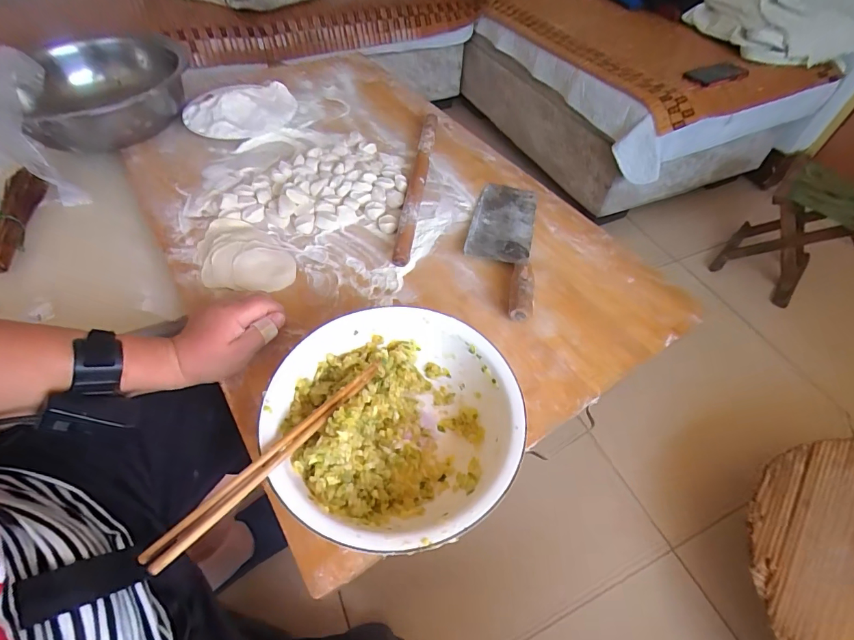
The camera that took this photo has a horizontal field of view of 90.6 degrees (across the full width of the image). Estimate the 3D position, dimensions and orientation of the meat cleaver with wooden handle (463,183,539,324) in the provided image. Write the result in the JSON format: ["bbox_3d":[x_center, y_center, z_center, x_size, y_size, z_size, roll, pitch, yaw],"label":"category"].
[{"bbox_3d":[0.105,-0.117,0.601,0.092,0.033,0.279,9,53,4],"label":"meat cleaver with wooden handle"}]

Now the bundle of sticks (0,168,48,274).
[{"bbox_3d":[-0.613,-0.146,0.629,0.042,0.051,0.190,-6,53,-7],"label":"bundle of sticks"}]

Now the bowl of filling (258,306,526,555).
[{"bbox_3d":[-0.029,0.096,0.399,0.221,0.069,0.218,1,52,-2],"label":"bowl of filling"}]

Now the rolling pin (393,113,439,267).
[{"bbox_3d":[-0.013,-0.234,0.688,0.025,0.026,0.387,7,53,3],"label":"rolling pin"}]

